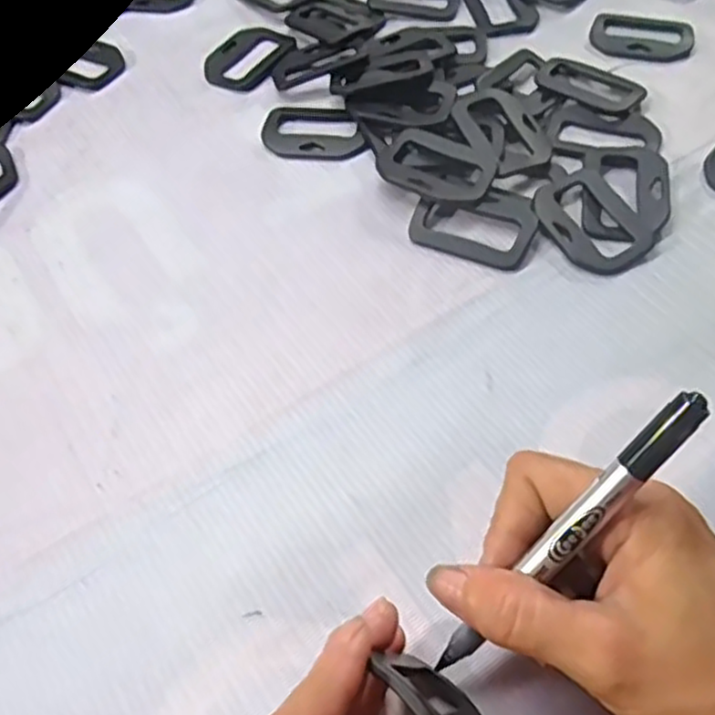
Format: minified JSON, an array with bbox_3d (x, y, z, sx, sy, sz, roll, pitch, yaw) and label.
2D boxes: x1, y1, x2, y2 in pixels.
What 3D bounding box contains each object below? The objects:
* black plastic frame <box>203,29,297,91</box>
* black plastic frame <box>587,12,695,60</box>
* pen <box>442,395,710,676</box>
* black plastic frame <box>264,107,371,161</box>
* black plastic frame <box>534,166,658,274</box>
[{"bbox_3d":[-0.071,-0.193,0.467,0.046,0.004,0.061,28,62,20],"label":"black plastic frame"},{"bbox_3d":[0.176,-0.199,0.452,0.062,0.004,0.043,14,58,12],"label":"black plastic frame"},{"bbox_3d":[0.060,0.058,0.220,0.010,0.123,0.010,-3,43,-49],"label":"pen"},{"bbox_3d":[-0.024,-0.129,0.419,0.061,0.007,0.037,9,57,9],"label":"black plastic frame"},{"bbox_3d":[0.116,-0.070,0.366,0.044,0.011,0.061,-24,58,-12],"label":"black plastic frame"}]

